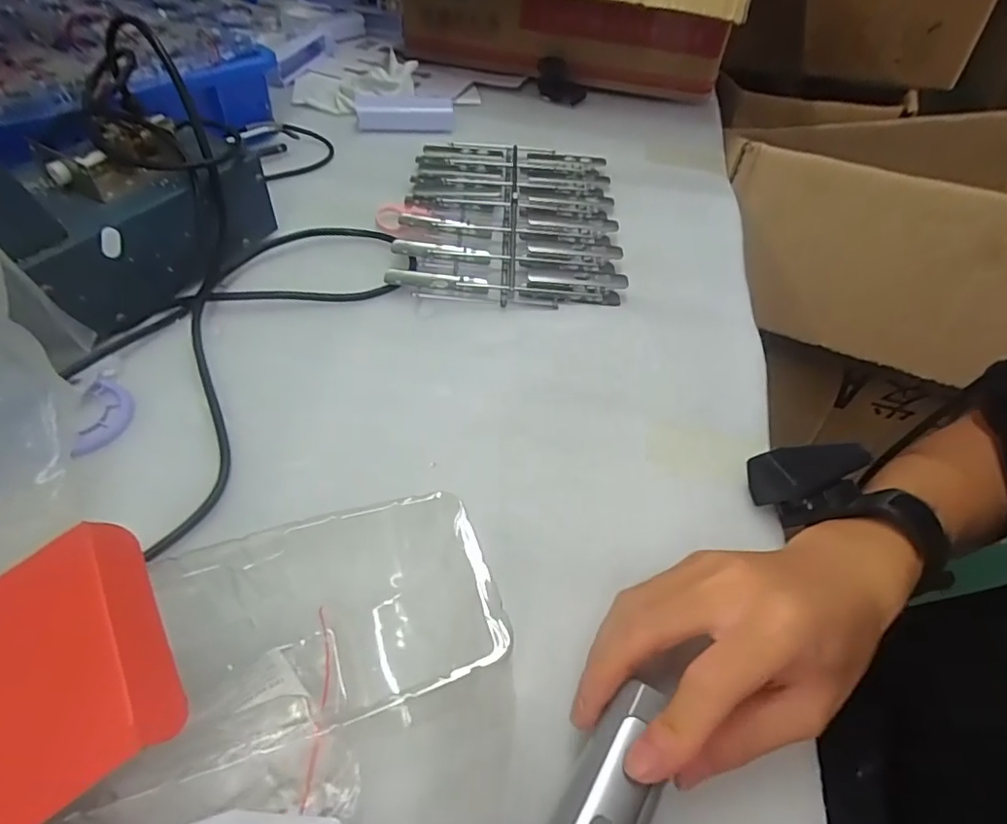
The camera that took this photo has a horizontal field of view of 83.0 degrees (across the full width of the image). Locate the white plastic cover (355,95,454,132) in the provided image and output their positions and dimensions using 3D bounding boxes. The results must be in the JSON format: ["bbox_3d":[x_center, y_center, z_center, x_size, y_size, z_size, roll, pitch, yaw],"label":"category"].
[{"bbox_3d":[-0.106,-0.322,0.609,0.100,0.017,0.059,-2,51,-7],"label":"white plastic cover"}]

